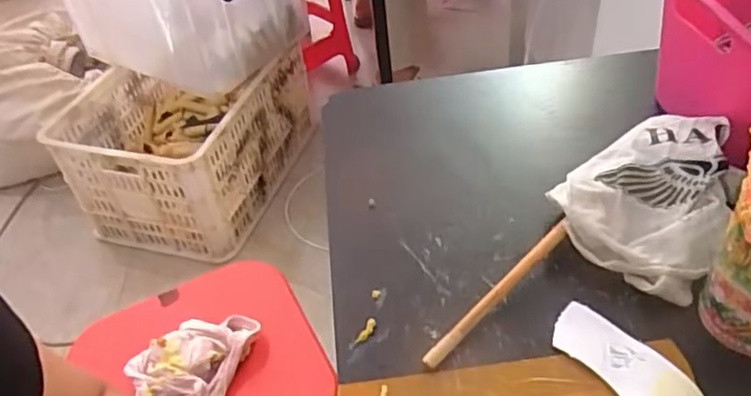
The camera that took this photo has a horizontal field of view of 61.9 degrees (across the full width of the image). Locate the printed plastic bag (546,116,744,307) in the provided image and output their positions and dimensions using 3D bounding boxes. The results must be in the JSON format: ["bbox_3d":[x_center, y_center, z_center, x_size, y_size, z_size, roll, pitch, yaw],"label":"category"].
[{"bbox_3d":[0.207,-0.004,0.469,0.116,0.053,0.147,29,54,31],"label":"printed plastic bag"}]

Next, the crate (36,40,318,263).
[{"bbox_3d":[-0.484,-0.164,1.585,0.468,0.295,0.539,9,46,16],"label":"crate"}]

